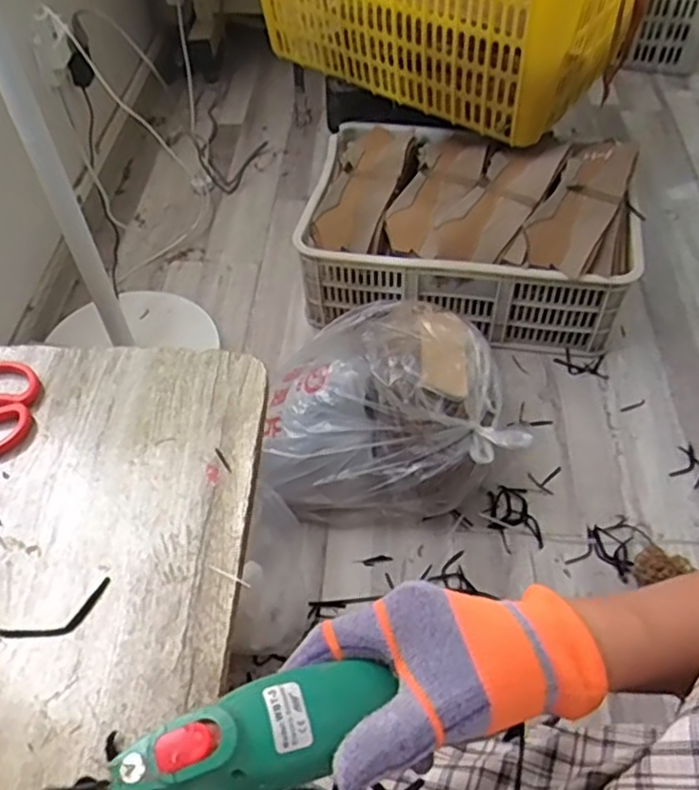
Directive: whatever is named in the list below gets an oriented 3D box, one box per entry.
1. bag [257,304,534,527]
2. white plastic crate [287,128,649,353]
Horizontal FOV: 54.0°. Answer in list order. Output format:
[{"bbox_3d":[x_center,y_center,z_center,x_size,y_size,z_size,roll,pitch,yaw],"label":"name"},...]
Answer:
[{"bbox_3d":[0.056,-0.016,1.069,0.345,0.230,0.336,-1,53,3],"label":"bag"},{"bbox_3d":[0.223,-0.332,1.312,0.592,0.203,0.404,9,54,10],"label":"white plastic crate"}]

